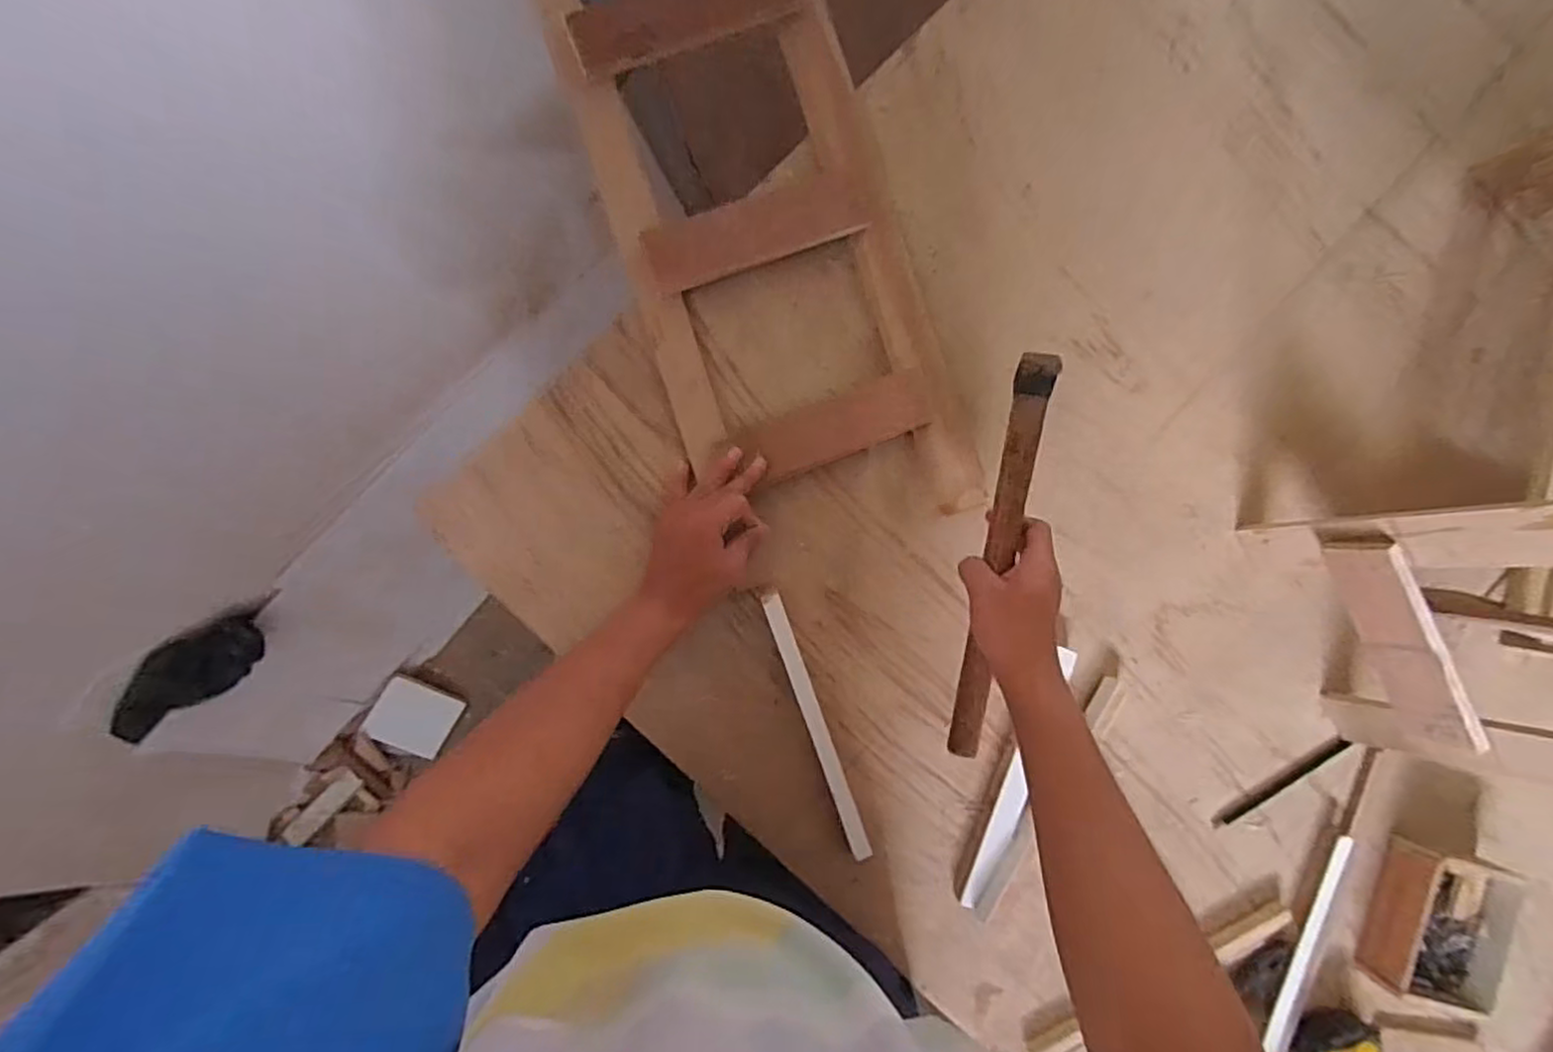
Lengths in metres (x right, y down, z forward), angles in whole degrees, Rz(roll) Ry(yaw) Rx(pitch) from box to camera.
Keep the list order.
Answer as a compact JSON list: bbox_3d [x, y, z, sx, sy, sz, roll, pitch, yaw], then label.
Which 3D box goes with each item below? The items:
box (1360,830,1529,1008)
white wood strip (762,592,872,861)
[{"bbox_3d":[0.653,0.391,0.671,0.117,0.039,0.146,17,89,-6],"label":"box"},{"bbox_3d":[0.036,0.178,0.608,0.017,0.015,0.247,-19,93,-6],"label":"white wood strip"}]

